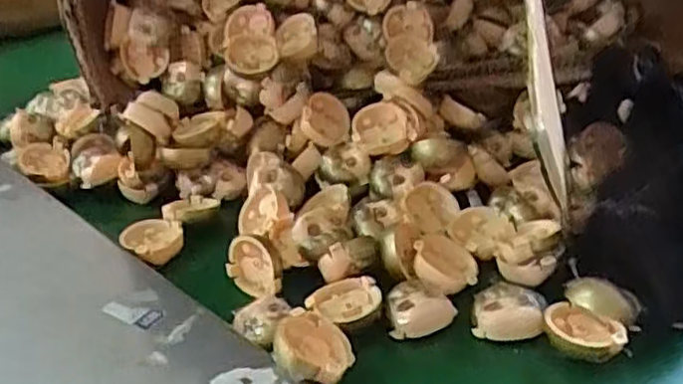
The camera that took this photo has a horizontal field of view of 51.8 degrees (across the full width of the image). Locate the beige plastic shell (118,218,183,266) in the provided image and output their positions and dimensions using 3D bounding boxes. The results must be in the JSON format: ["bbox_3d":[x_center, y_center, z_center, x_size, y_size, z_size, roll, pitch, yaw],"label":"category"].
[{"bbox_3d":[-0.155,0.041,0.579,0.043,0.022,0.042,-4,32,2],"label":"beige plastic shell"}]

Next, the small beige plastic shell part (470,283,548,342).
[{"bbox_3d":[0.115,0.083,0.487,0.047,0.024,0.037,-2,32,6],"label":"small beige plastic shell part"}]

